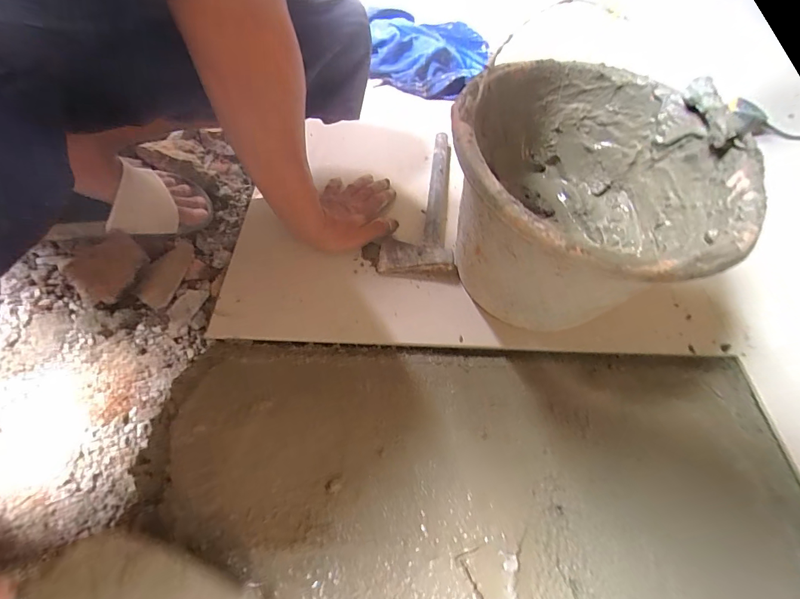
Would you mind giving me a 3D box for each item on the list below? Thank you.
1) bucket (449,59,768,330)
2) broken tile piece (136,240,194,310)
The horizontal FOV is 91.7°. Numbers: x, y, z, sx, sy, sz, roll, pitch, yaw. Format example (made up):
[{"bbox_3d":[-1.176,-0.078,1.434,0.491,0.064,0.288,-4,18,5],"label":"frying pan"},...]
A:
[{"bbox_3d":[0.180,-0.090,0.419,0.244,0.209,0.283,28,58,15],"label":"bucket"},{"bbox_3d":[-0.299,-0.036,0.502,0.038,0.010,0.101,21,58,-9],"label":"broken tile piece"}]

